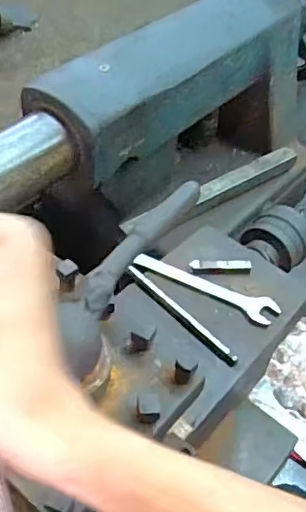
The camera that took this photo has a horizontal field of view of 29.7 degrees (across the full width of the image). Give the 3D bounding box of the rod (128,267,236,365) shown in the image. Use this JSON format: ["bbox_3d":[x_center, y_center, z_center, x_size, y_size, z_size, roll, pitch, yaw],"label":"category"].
[{"bbox_3d":[0.025,0.053,0.530,0.012,0.010,0.134,-33,58,-30],"label":"rod"}]

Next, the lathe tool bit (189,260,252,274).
[{"bbox_3d":[0.067,0.009,0.568,0.062,0.010,0.013,1,48,-5],"label":"lathe tool bit"}]

